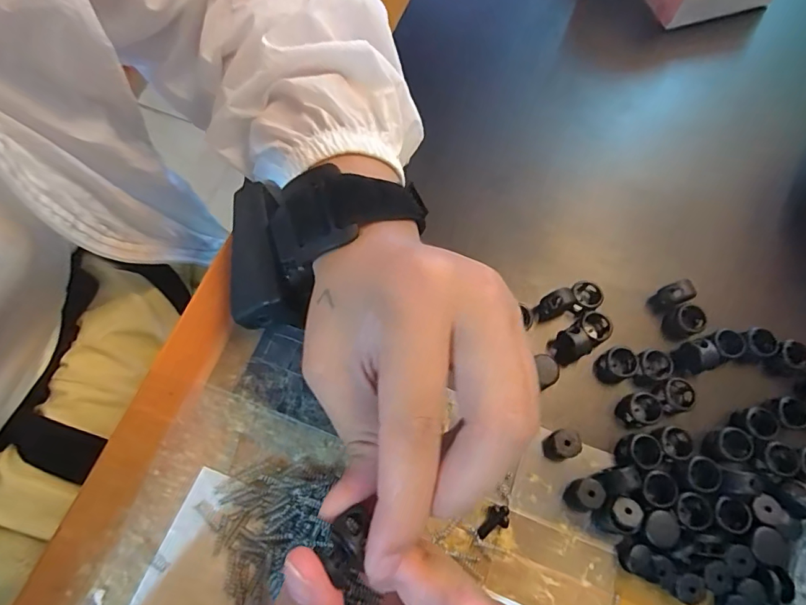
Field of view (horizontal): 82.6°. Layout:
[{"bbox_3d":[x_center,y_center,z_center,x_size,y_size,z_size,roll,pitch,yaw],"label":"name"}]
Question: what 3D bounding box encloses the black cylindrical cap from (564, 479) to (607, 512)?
[{"bbox_3d":[0.086,0.091,0.217,0.015,0.013,0.014,1,69,-2],"label":"black cylindrical cap"}]

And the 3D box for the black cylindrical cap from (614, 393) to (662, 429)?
[{"bbox_3d":[0.122,0.055,0.236,0.020,0.012,0.016,-11,70,-7],"label":"black cylindrical cap"}]

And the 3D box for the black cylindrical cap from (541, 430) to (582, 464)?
[{"bbox_3d":[0.078,0.070,0.225,0.015,0.013,0.014,1,69,-2],"label":"black cylindrical cap"}]

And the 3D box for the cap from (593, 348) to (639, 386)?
[{"bbox_3d":[0.112,0.034,0.242,0.020,0.014,0.016,-22,72,-10],"label":"cap"}]

